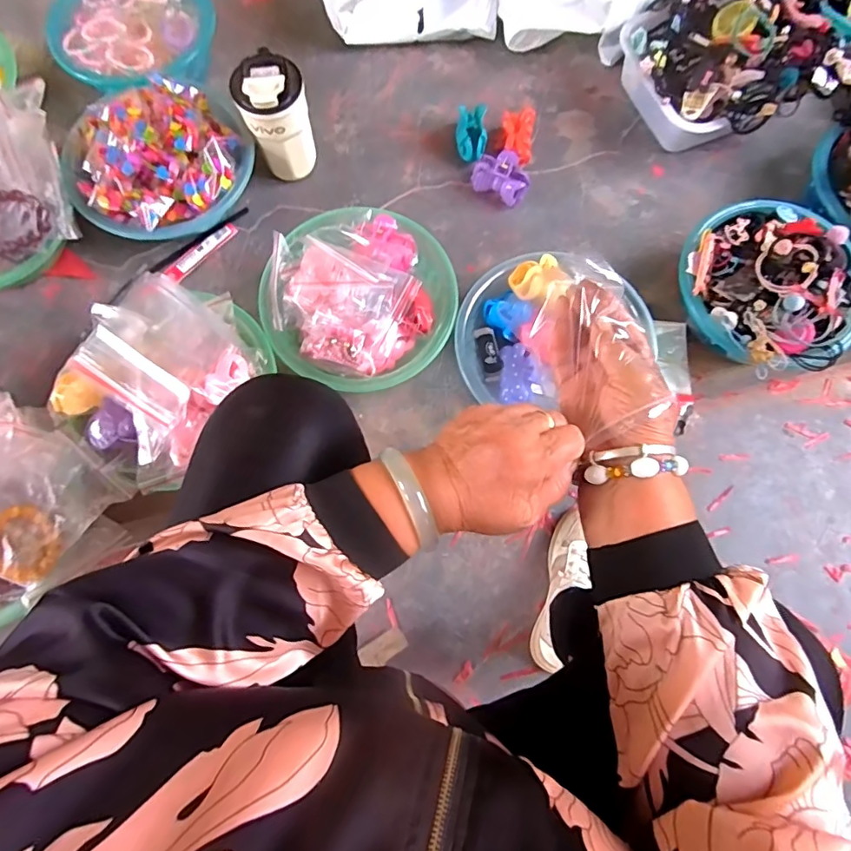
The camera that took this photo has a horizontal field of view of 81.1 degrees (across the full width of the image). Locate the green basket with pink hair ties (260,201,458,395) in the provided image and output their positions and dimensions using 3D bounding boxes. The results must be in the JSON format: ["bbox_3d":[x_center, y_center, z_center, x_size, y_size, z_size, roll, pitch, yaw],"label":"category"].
[{"bbox_3d":[-0.081,-0.153,0.624,0.226,0.111,0.223,0,76,0],"label":"green basket with pink hair ties"}]

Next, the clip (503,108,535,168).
[{"bbox_3d":[0.132,-0.415,0.722,0.047,0.042,0.089,6,76,1],"label":"clip"}]

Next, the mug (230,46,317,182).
[{"bbox_3d":[-0.194,-0.402,0.664,0.084,0.148,0.090,-16,77,-4],"label":"mug"}]

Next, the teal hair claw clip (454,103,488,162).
[{"bbox_3d":[0.065,-0.415,0.717,0.046,0.054,0.062,3,76,0],"label":"teal hair claw clip"}]

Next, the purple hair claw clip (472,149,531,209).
[{"bbox_3d":[0.106,-0.349,0.700,0.080,0.053,0.044,28,78,6],"label":"purple hair claw clip"}]

